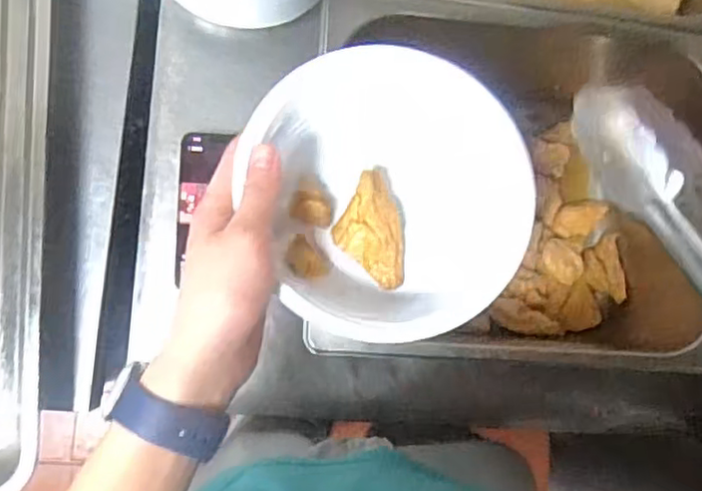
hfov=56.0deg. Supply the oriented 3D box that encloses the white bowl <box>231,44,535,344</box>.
[{"bbox_3d":[0.020,-0.033,0.411,0.161,0.060,0.172,1,85,-6],"label":"white bowl"}]

